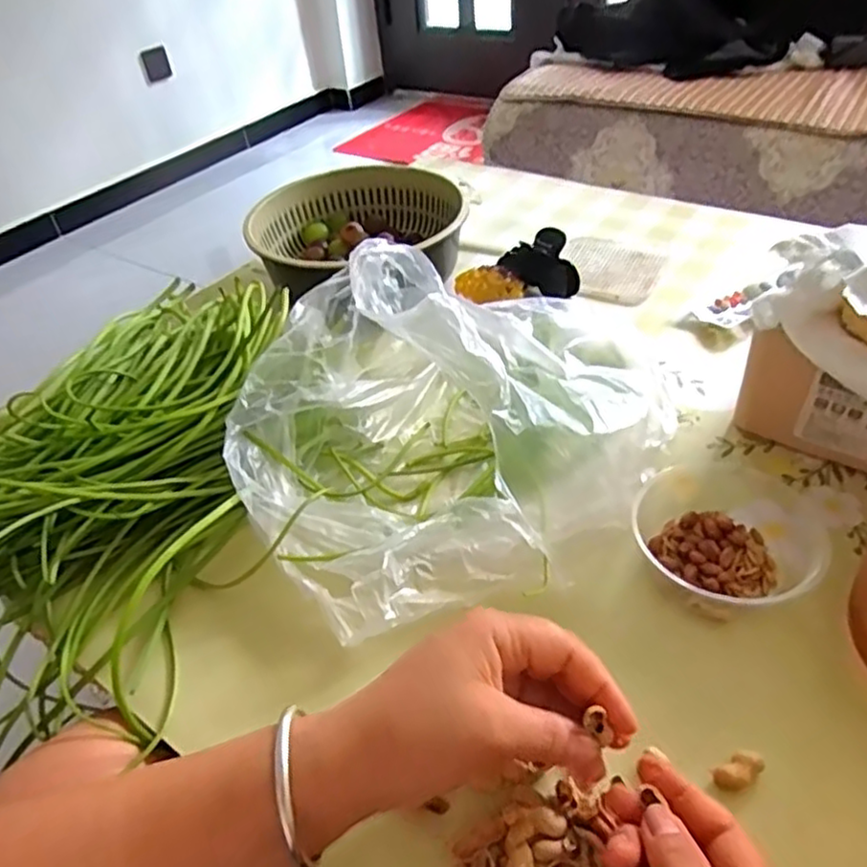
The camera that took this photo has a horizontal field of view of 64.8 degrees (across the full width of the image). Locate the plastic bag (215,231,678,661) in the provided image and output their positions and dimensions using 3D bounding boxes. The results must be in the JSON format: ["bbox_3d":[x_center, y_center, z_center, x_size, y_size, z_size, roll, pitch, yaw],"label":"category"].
[{"bbox_3d":[0.015,-0.031,0.501,0.329,0.108,0.288,-26,45,-20],"label":"plastic bag"}]

